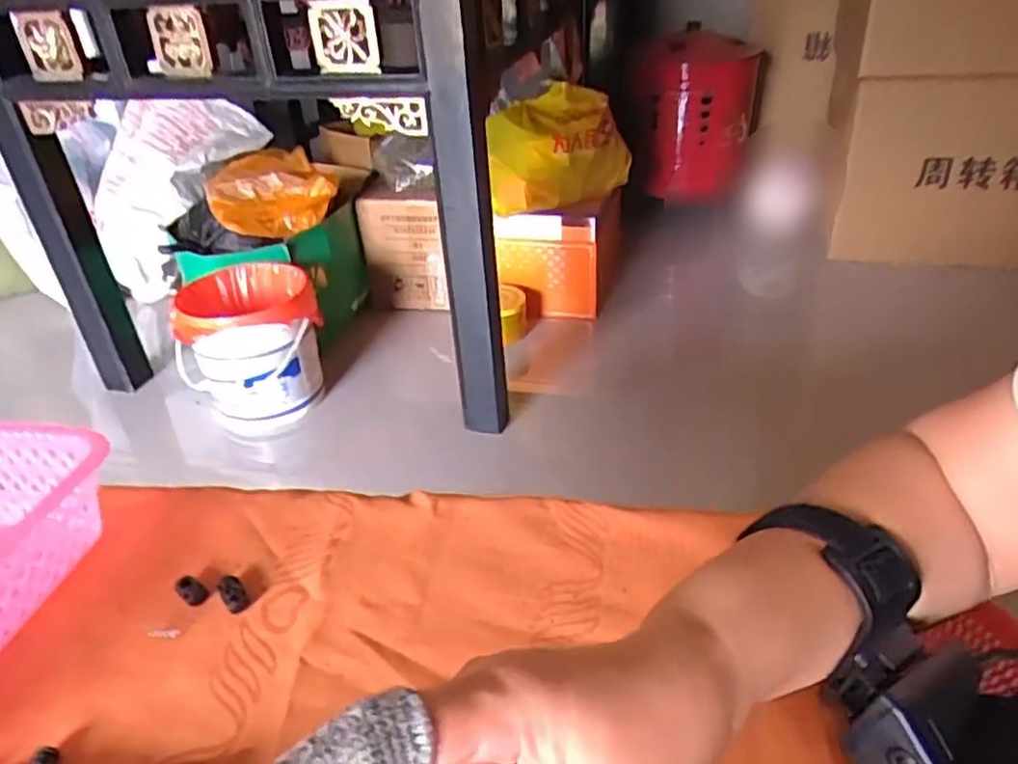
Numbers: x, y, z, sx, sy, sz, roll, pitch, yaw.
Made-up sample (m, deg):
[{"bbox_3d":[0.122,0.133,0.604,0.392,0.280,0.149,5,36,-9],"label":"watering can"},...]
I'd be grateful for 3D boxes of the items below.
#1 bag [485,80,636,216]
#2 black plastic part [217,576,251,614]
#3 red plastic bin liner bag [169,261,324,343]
[{"bbox_3d":[0.125,-0.571,1.764,0.296,0.241,0.302,5,34,14],"label":"bag"},{"bbox_3d":[-0.176,0.134,0.459,0.014,0.009,0.029,-24,38,-27],"label":"black plastic part"},{"bbox_3d":[-0.540,-0.150,1.503,0.278,0.109,0.254,-10,33,-9],"label":"red plastic bin liner bag"}]

